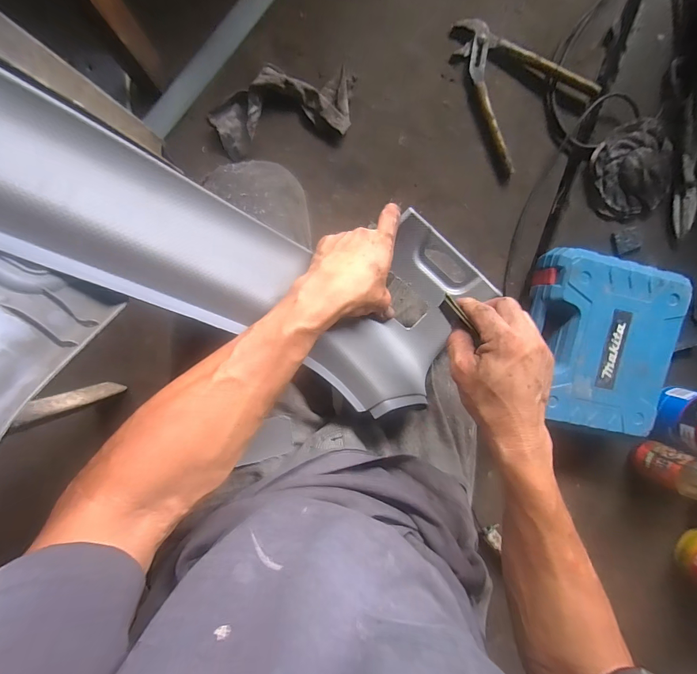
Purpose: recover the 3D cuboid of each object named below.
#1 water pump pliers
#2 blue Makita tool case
[{"bbox_3d":[0.261,-0.422,0.576,0.188,0.026,0.233,-43,98,0],"label":"water pump pliers"},{"bbox_3d":[0.415,0.009,0.601,0.230,0.076,0.270,12,95,-7],"label":"blue Makita tool case"}]

